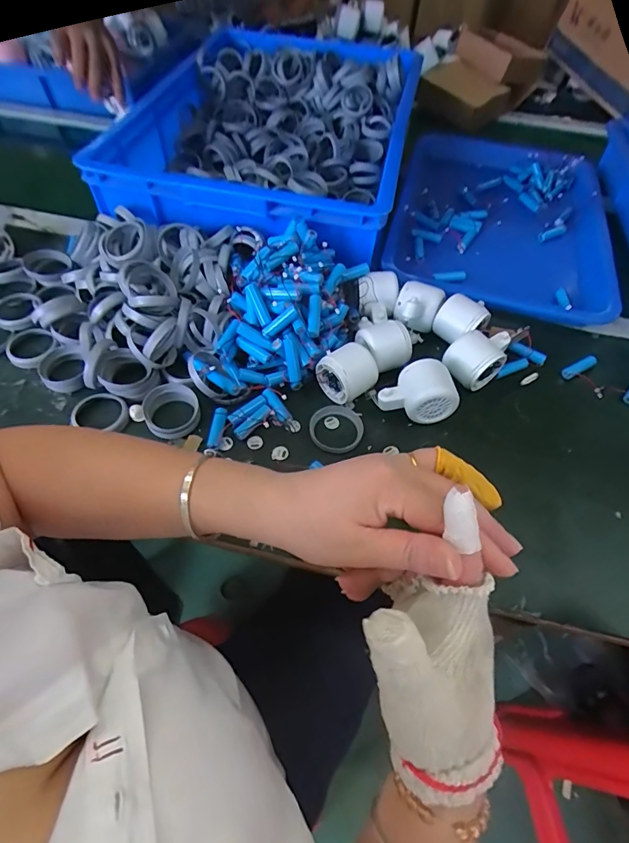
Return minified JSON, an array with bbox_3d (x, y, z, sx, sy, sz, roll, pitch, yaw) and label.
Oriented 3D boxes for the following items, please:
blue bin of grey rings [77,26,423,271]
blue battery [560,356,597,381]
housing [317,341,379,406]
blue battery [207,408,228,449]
[{"bbox_3d":[-0.066,-0.469,0.708,0.399,0.113,0.568,15,59,5],"label":"blue bin of grey rings"},{"bbox_3d":[0.332,-0.067,0.553,0.054,0.011,0.015,-25,63,-18],"label":"blue battery"},{"bbox_3d":[0.038,-0.054,0.502,0.054,0.044,0.053,-33,66,-21],"label":"housing"},{"bbox_3d":[-0.104,0.008,0.475,0.012,0.011,0.044,17,94,7],"label":"blue battery"}]

